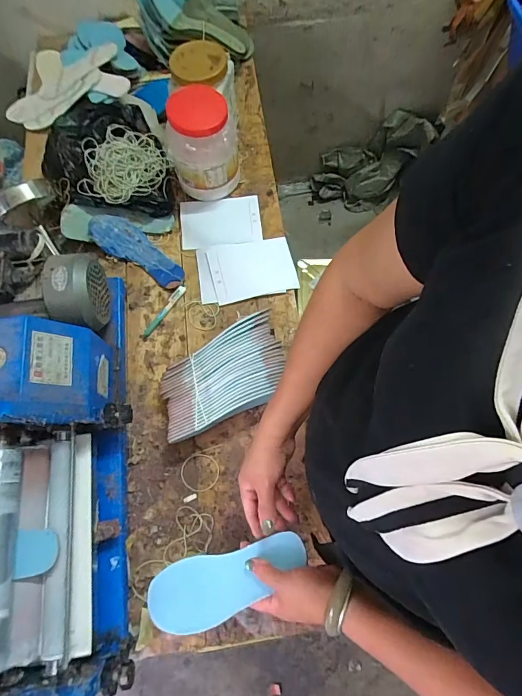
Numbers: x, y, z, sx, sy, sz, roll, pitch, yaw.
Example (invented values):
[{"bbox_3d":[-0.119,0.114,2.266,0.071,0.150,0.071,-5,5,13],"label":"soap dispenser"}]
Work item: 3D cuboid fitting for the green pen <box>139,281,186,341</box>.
[{"bbox_3d":[-0.200,-0.076,0.798,0.018,0.015,0.146,31,74,11],"label":"green pen"}]

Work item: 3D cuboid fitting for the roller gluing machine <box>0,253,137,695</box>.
[{"bbox_3d":[-0.327,0.147,0.579,0.238,0.220,0.628,-6,71,-1],"label":"roller gluing machine"}]

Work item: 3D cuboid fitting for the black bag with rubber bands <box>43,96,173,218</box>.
[{"bbox_3d":[-0.346,-0.443,0.876,0.291,0.067,0.291,1,71,1],"label":"black bag with rubber bands"}]

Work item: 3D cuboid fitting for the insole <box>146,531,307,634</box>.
[{"bbox_3d":[-0.045,0.295,0.480,0.216,0.008,0.078,-21,54,13],"label":"insole"}]

